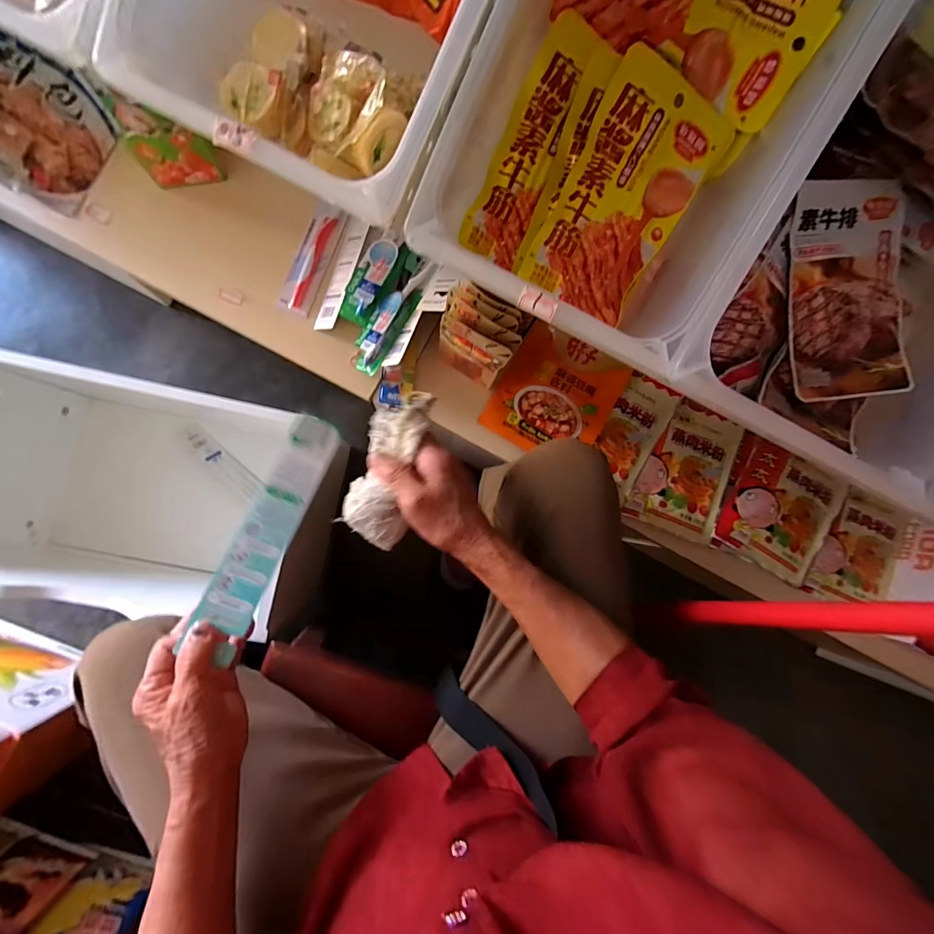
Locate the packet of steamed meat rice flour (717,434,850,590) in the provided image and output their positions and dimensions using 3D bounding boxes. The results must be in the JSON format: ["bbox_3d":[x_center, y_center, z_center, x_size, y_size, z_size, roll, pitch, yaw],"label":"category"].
[{"bbox_3d":[0.428,0.062,0.581,0.152,0.018,0.153,27,82,-3],"label":"packet of steamed meat rice flour"}]

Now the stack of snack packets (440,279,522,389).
[{"bbox_3d":[0.011,-0.143,0.493,0.080,0.143,0.054,23,83,-4],"label":"stack of snack packets"}]

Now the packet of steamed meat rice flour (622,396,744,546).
[{"bbox_3d":[0.296,0.003,0.577,0.118,0.019,0.173,22,83,-4],"label":"packet of steamed meat rice flour"}]

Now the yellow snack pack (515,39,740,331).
[{"bbox_3d":[0.119,-0.203,0.328,0.097,0.013,0.163,22,108,-16],"label":"yellow snack pack"}]

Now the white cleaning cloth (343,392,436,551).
[{"bbox_3d":[-0.068,0.000,0.368,0.053,0.037,0.139,16,89,-5],"label":"white cleaning cloth"}]

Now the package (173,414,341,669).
[{"bbox_3d":[-0.174,0.049,0.382,0.039,0.017,0.212,19,64,-4],"label":"package"}]

